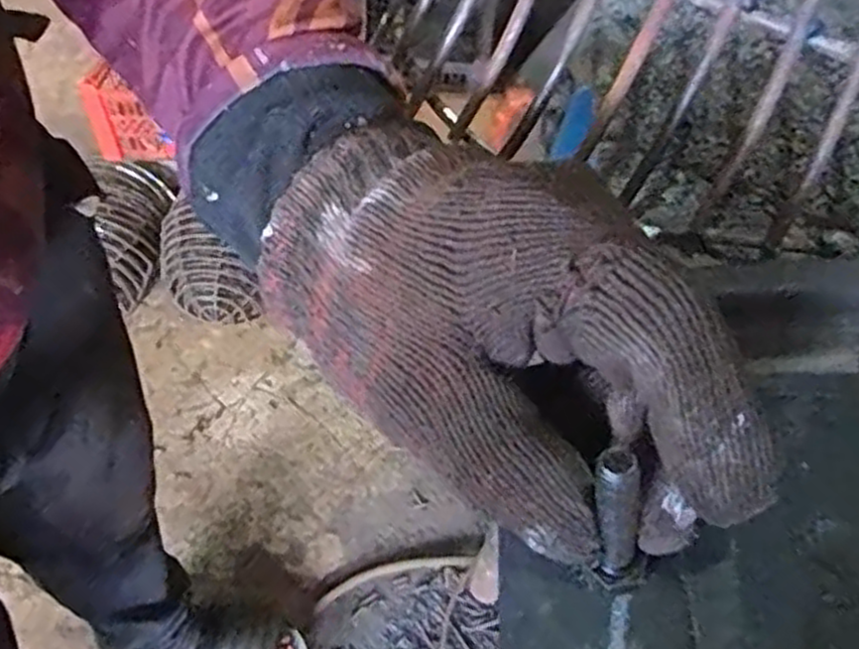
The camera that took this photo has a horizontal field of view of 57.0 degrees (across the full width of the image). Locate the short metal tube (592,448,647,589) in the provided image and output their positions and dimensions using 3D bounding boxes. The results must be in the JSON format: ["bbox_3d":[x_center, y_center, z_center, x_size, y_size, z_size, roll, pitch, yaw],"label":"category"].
[{"bbox_3d":[0.045,0.048,0.190,0.010,0.053,0.007,9,48,23],"label":"short metal tube"}]

